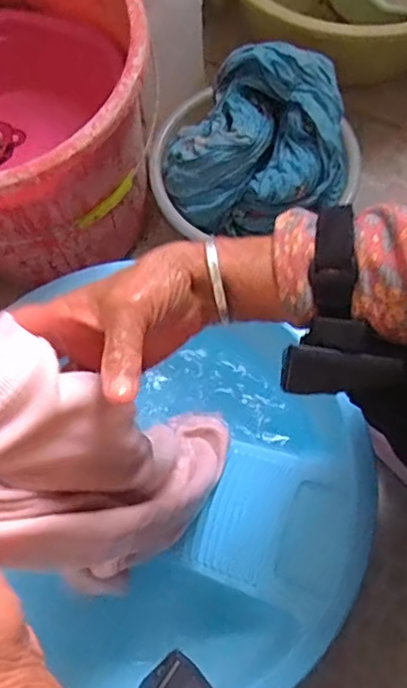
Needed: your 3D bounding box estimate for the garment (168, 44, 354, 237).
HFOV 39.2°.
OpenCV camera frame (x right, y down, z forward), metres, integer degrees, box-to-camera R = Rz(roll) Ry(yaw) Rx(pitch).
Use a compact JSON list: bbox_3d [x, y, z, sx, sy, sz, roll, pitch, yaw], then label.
[{"bbox_3d":[0.071,-0.273,0.801,0.246,0.163,0.204,-3,70,1],"label":"garment"}]

